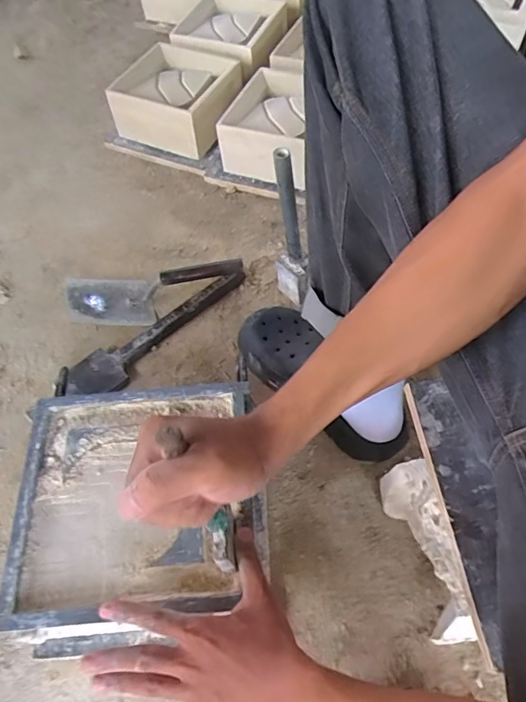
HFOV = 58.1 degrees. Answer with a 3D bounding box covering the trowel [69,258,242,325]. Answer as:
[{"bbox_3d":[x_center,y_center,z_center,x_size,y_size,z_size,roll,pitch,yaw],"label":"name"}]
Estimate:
[{"bbox_3d":[-0.169,-0.101,0.761,0.271,0.061,0.100,-17,59,-8],"label":"trowel"}]

